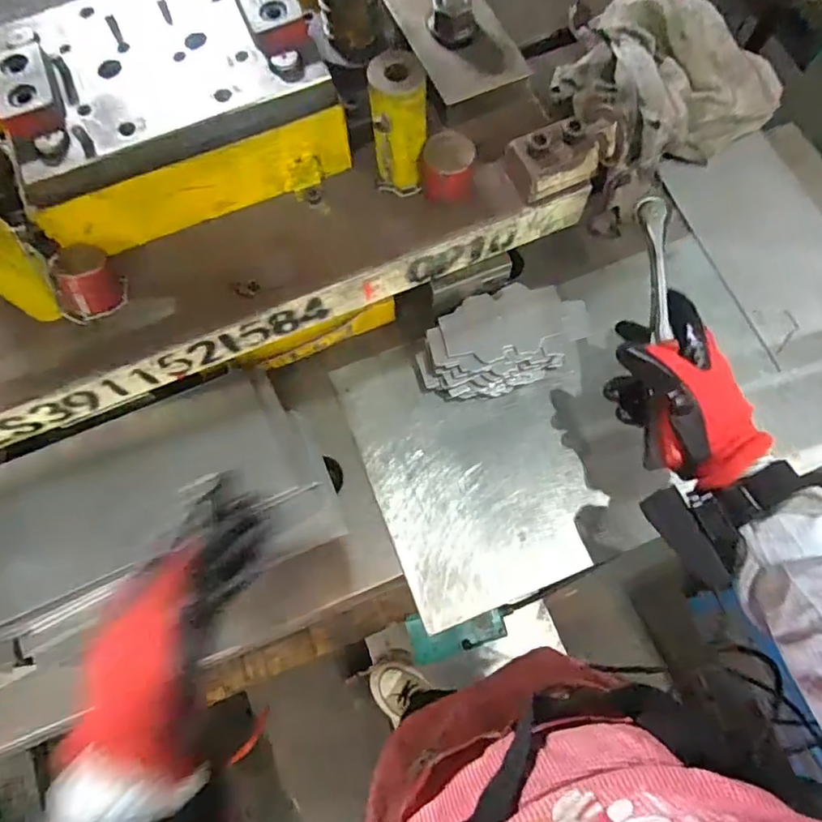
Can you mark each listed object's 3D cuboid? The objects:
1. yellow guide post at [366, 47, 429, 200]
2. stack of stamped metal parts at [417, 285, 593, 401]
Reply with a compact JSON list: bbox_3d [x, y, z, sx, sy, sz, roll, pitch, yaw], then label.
[{"bbox_3d":[-0.008,-0.212,0.439,0.039,0.098,0.038,-4,71,1],"label":"yellow guide post"},{"bbox_3d":[0.083,-0.063,0.540,0.152,0.043,0.078,-19,72,-4],"label":"stack of stamped metal parts"}]

